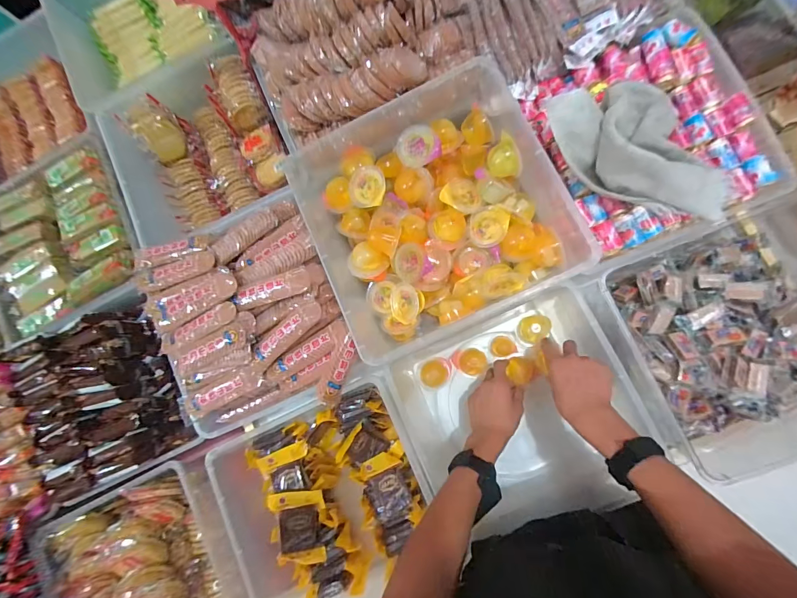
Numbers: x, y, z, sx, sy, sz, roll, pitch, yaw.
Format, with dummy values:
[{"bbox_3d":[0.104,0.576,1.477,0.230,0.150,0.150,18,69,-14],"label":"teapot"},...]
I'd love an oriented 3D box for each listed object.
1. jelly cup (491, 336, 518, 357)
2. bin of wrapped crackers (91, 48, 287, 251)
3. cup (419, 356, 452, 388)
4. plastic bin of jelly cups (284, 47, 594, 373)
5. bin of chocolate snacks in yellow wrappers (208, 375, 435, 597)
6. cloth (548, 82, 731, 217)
[{"bbox_3d":[0.181,0.081,0.621,0.044,0.034,0.033,-5,84,7],"label":"jelly cup"},{"bbox_3d":[-0.336,-0.253,0.609,0.282,0.108,0.230,-30,81,4],"label":"bin of wrapped crackers"},{"bbox_3d":[0.064,0.127,0.626,0.056,0.031,0.049,-4,84,8],"label":"cup"},{"bbox_3d":[0.031,-0.119,0.485,0.311,0.106,0.320,-24,82,5],"label":"plastic bin of jelly cups"},{"bbox_3d":[-0.100,0.311,0.558,0.328,0.114,0.276,-25,82,5],"label":"bin of chocolate snacks in yellow wrappers"},{"bbox_3d":[0.294,-0.175,0.446,0.111,0.067,0.218,-37,81,3],"label":"cloth"}]

